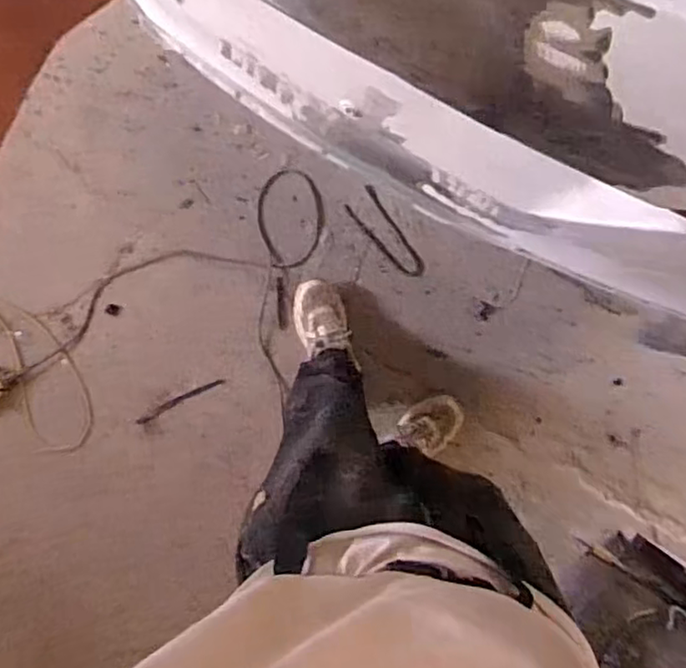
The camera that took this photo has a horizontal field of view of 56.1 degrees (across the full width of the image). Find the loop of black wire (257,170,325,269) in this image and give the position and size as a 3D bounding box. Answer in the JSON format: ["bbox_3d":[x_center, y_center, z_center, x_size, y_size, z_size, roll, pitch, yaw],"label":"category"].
[{"bbox_3d":[-0.115,-0.257,1.437,0.150,0.015,0.215,-6,92,3],"label":"loop of black wire"}]

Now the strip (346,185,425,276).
[{"bbox_3d":[0.097,-0.216,1.422,0.075,0.014,0.220,-36,90,4],"label":"strip"}]

